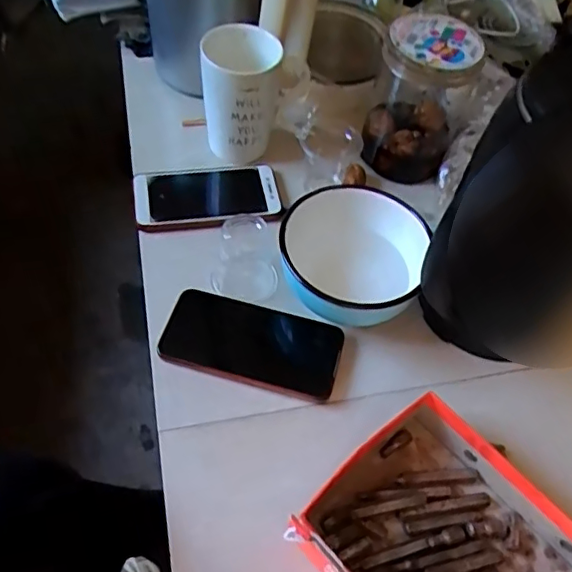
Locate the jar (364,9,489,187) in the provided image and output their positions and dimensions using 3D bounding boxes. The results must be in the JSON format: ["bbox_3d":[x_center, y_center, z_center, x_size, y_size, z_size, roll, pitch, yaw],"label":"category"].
[{"bbox_3d":[0.143,-0.199,0.618,0.096,0.147,0.092,19,56,6],"label":"jar"}]

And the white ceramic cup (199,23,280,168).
[{"bbox_3d":[-0.048,-0.202,0.620,0.080,0.129,0.092,-1,56,-8],"label":"white ceramic cup"}]

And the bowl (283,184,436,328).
[{"bbox_3d":[0.061,-0.021,0.540,0.126,0.079,0.122,3,55,-5],"label":"bowl"}]

